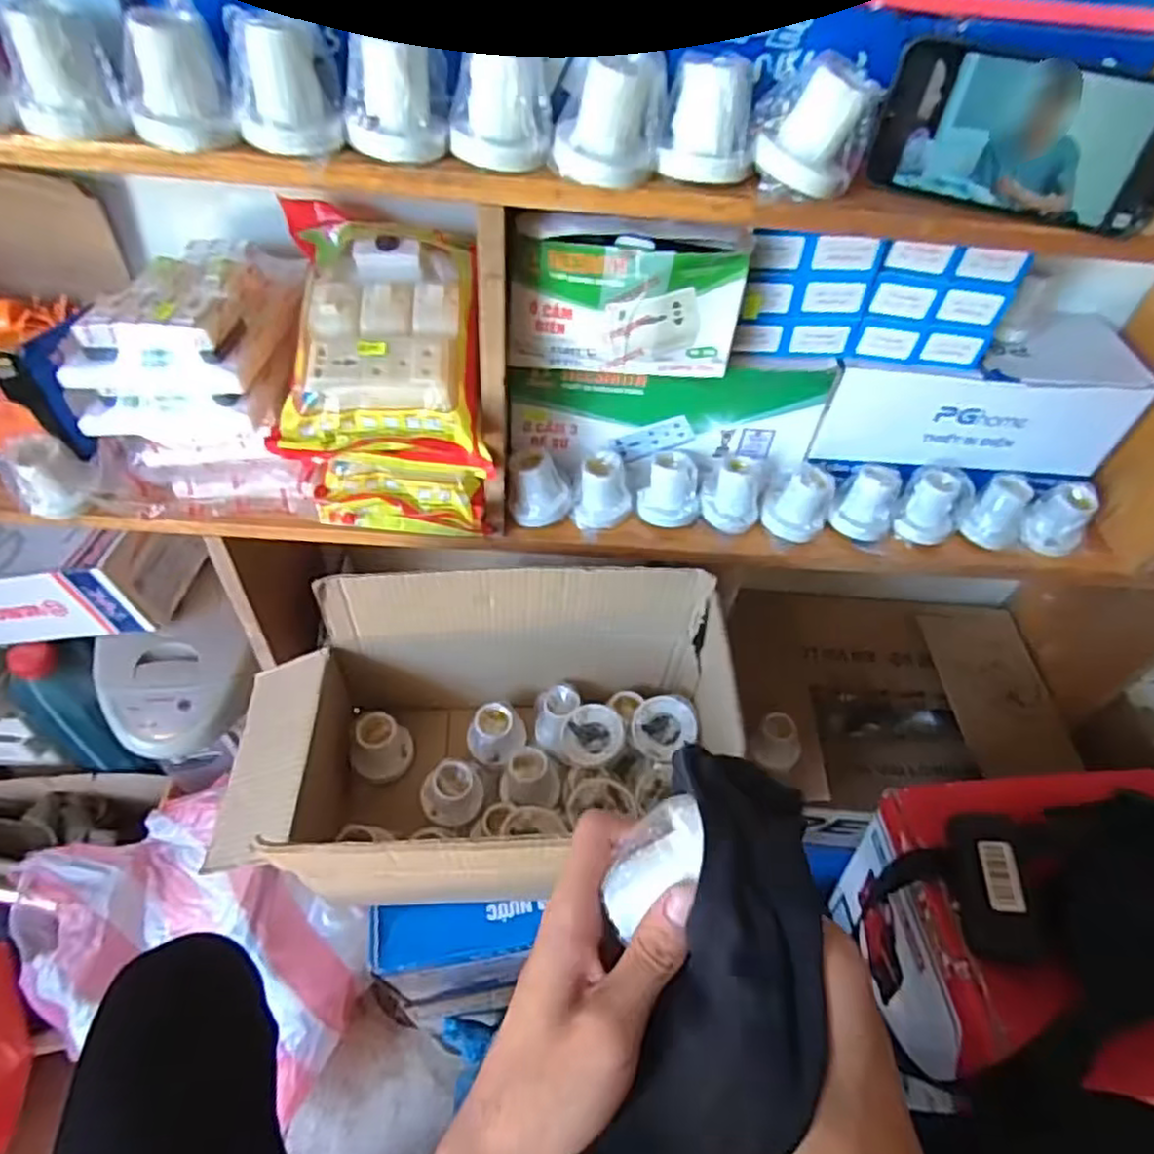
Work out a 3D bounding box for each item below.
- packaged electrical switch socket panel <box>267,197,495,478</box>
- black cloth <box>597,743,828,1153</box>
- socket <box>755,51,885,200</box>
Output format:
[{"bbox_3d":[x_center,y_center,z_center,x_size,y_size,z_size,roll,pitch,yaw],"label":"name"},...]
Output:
[{"bbox_3d":[-0.153,-0.195,0.546,0.146,0.048,0.225,-3,69,-6],"label":"packaged electrical switch socket panel"},{"bbox_3d":[0.053,0.186,0.287,0.066,0.069,0.208,15,82,7],"label":"black cloth"},{"bbox_3d":[0.140,-0.265,0.410,0.061,0.057,0.060,16,50,8],"label":"socket"}]

